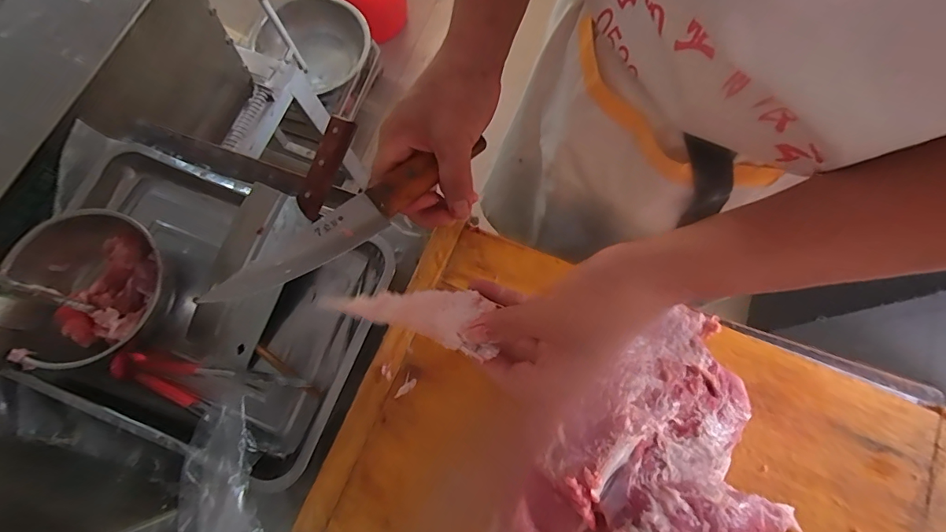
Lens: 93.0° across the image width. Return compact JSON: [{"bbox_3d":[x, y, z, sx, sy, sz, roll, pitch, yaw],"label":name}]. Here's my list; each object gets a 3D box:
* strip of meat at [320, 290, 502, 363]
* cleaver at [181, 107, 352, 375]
[{"bbox_3d":[-0.055,0.038,0.352,0.132,0.014,0.047,6,73,10],"label":"strip of meat"},{"bbox_3d":[-0.230,-0.034,0.508,0.101,0.026,0.303,31,92,8],"label":"cleaver"}]

